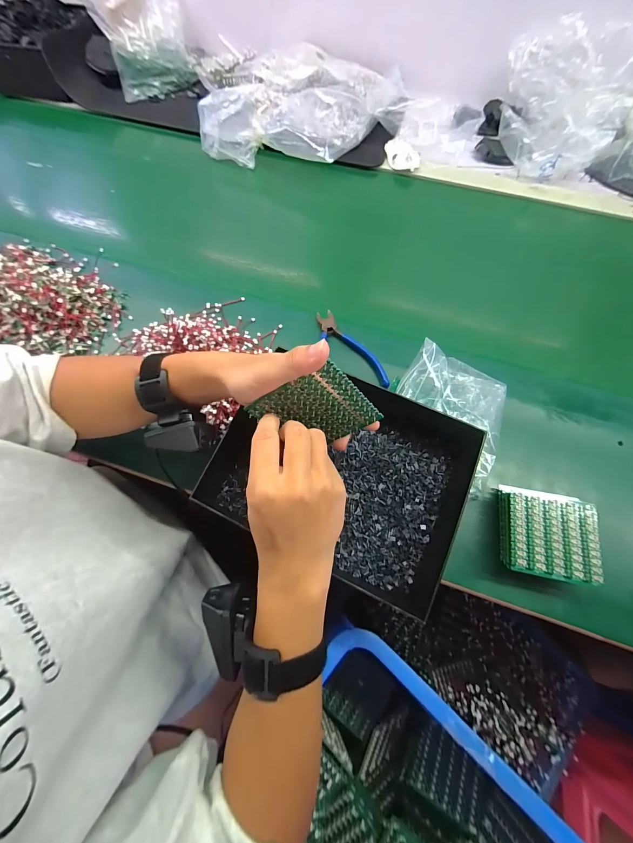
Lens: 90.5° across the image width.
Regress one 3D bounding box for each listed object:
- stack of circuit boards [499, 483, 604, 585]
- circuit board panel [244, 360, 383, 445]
[{"bbox_3d":[0.244,0.122,0.338,0.094,0.038,0.087,12,67,5],"label":"stack of circuit boards"},{"bbox_3d":[-0.002,-0.007,0.267,0.088,0.072,0.004,-25,40,24],"label":"circuit board panel"}]

